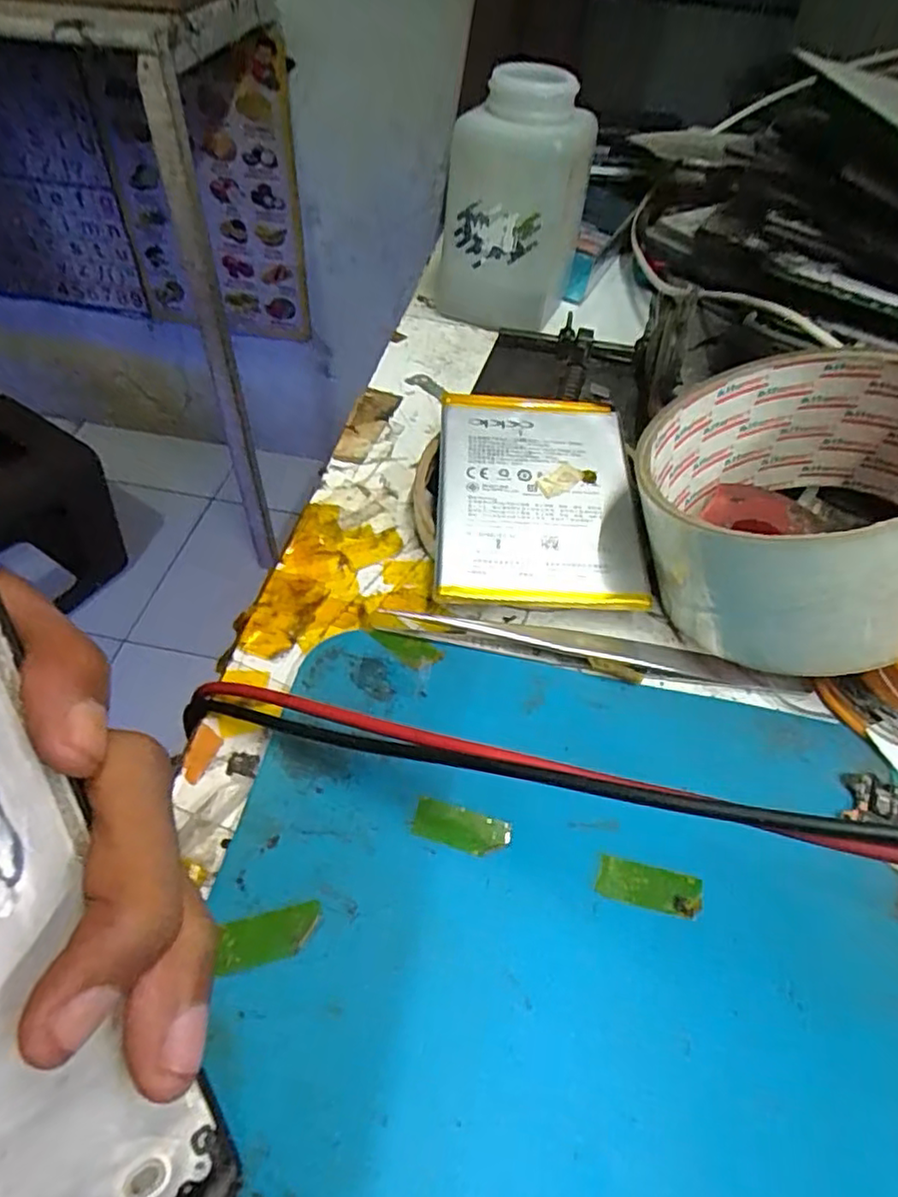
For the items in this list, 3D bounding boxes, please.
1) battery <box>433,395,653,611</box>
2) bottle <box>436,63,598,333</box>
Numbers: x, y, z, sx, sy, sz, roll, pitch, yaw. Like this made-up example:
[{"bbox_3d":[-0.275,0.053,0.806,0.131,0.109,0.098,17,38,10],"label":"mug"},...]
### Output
[{"bbox_3d":[0.029,-0.033,0.213,0.063,0.005,0.084,2,58,-1],"label":"battery"},{"bbox_3d":[0.027,-0.170,0.291,0.058,0.092,0.050,6,50,0],"label":"bottle"}]

